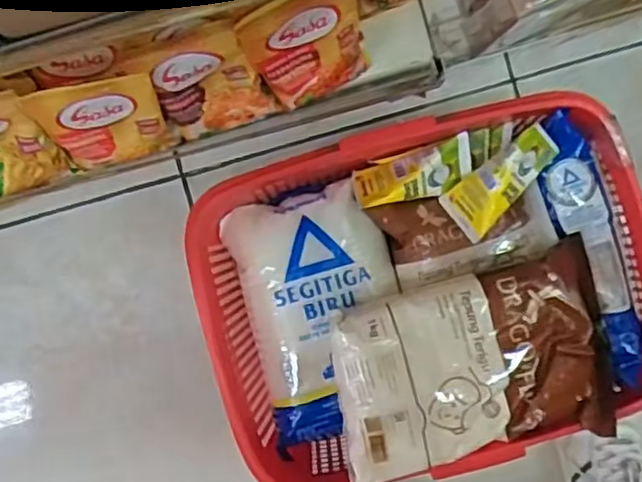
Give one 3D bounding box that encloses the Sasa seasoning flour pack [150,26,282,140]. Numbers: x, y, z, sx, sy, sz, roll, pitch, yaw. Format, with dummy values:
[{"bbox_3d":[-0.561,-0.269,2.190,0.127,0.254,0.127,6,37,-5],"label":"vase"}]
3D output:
[{"bbox_3d":[-0.095,-0.132,0.573,0.085,0.112,0.019,-21,61,3],"label":"Sasa seasoning flour pack"}]

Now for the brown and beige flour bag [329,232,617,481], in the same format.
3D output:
[{"bbox_3d":[0.129,0.105,0.566,0.232,0.042,0.148,-13,91,1],"label":"brown and beige flour bag"}]

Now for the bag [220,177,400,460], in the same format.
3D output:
[{"bbox_3d":[0.003,0.061,0.611,0.141,0.044,0.214,-17,91,1],"label":"bag"}]

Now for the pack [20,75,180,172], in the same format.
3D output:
[{"bbox_3d":[-0.181,-0.099,0.570,0.094,0.103,0.019,-17,57,-3],"label":"pack"}]

